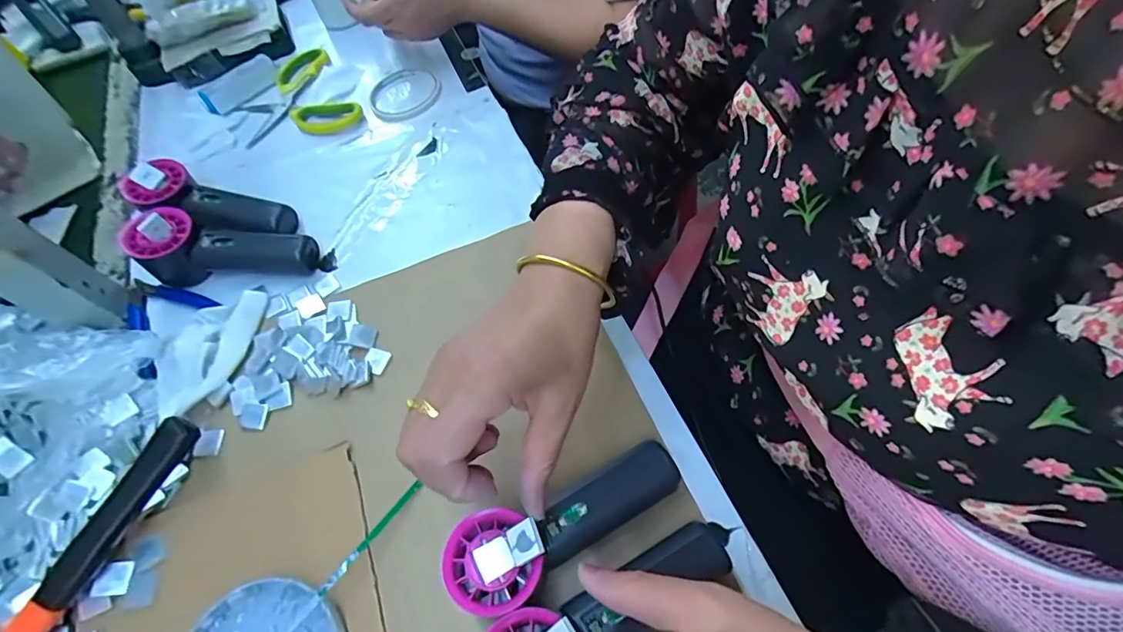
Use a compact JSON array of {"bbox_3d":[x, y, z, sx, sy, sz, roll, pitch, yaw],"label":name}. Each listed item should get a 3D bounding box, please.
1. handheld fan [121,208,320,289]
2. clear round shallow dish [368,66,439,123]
[{"bbox_3d":[-0.309,-0.068,0.474,0.154,0.054,0.056,-6,59,1],"label":"handheld fan"},{"bbox_3d":[-0.181,-0.262,0.606,0.077,0.009,0.098,3,59,6],"label":"clear round shallow dish"}]

